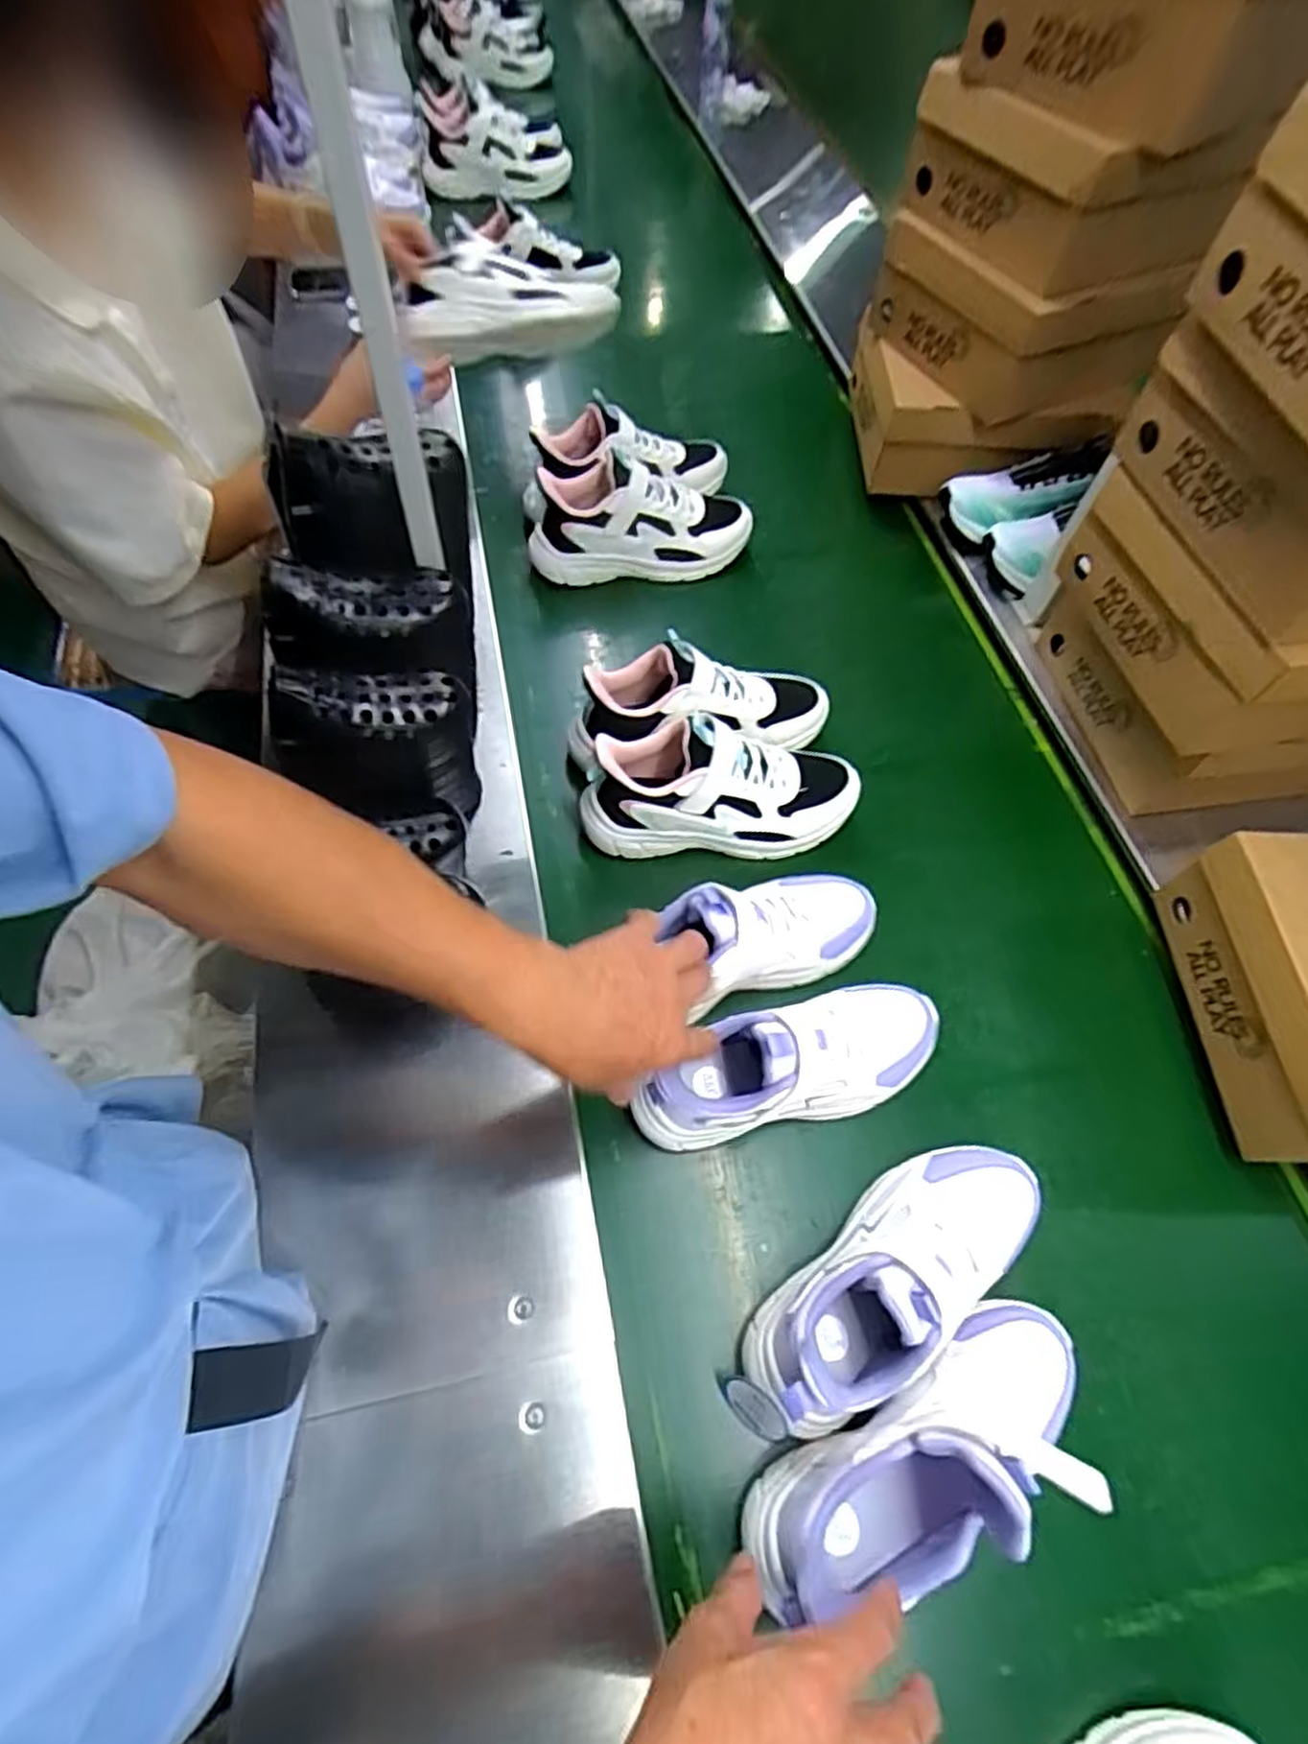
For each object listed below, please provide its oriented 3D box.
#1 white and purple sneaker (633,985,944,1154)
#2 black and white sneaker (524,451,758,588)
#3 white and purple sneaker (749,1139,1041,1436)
[{"bbox_3d":[0.109,0.143,0.576,0.244,0.120,0.079,-16,62,-14],"label":"white and purple sneaker"},{"bbox_3d":[-0.015,-0.408,0.889,0.258,0.120,0.087,-9,61,-7],"label":"black and white sneaker"},{"bbox_3d":[0.169,0.272,0.524,0.250,0.115,0.088,-34,67,-20],"label":"white and purple sneaker"}]

